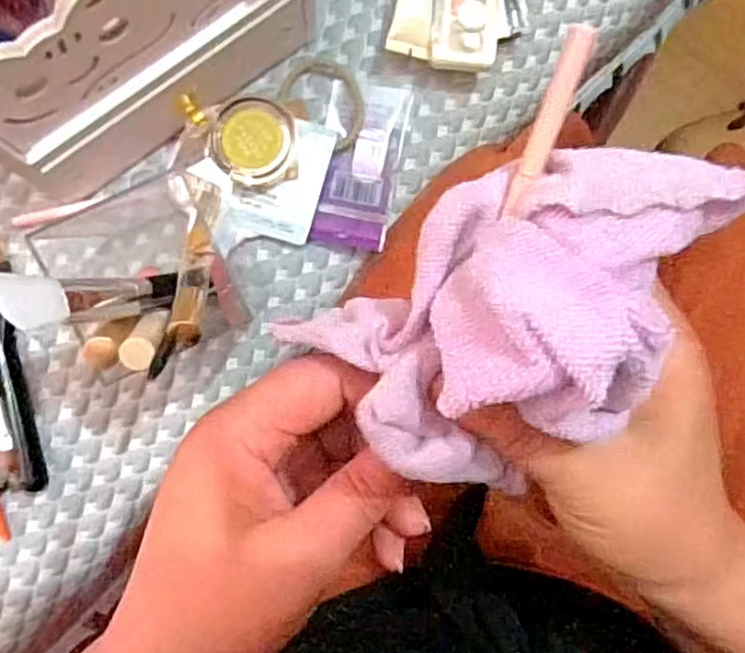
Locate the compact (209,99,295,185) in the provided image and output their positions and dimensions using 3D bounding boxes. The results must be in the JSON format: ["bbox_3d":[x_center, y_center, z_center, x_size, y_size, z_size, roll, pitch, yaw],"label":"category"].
[{"bbox_3d":[-0.067,-0.103,0.381,0.043,0.020,0.046,0,87,-3],"label":"compact"}]

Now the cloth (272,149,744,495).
[{"bbox_3d":[0.045,-0.009,0.183,0.113,0.062,0.076,-36,89,-4],"label":"cloth"}]

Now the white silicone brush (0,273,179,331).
[{"bbox_3d":[-0.119,-0.015,0.310,0.009,0.103,0.024,-15,87,38],"label":"white silicone brush"}]

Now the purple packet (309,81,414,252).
[{"bbox_3d":[-0.007,-0.095,0.394,0.044,0.010,0.097,10,86,-2],"label":"purple packet"}]

